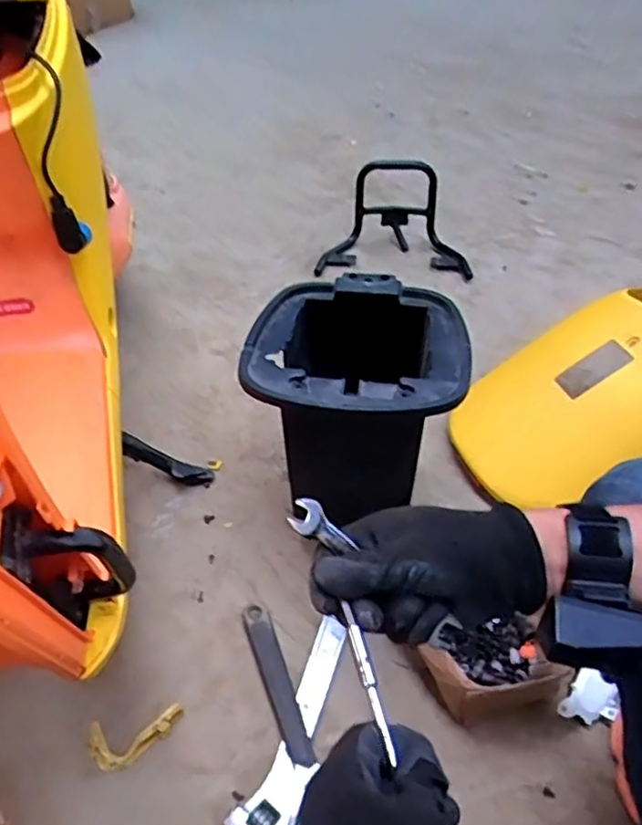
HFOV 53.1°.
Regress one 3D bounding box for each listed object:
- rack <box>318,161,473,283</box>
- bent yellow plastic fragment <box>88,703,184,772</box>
[{"bbox_3d":[0.171,-0.445,1.434,0.341,0.191,0.230,3,44,6],"label":"rack"},{"bbox_3d":[-0.211,0.371,0.735,0.104,0.030,0.055,-12,46,-11],"label":"bent yellow plastic fragment"}]

